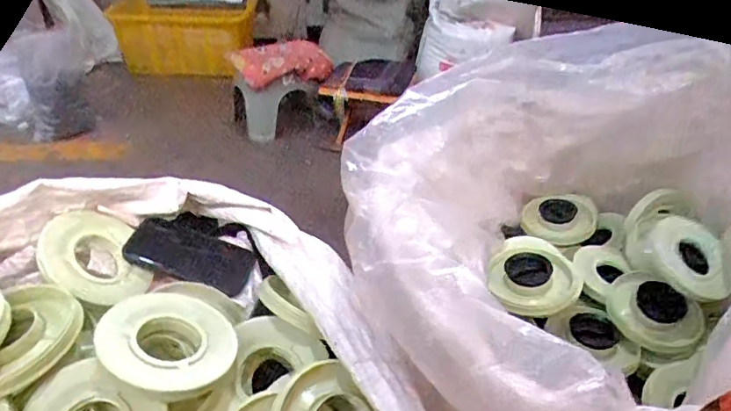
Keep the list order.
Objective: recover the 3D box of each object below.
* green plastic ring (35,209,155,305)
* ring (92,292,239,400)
[{"bbox_3d":[-0.331,0.062,0.630,0.117,0.022,0.121,7,48,-56],"label":"green plastic ring"},{"bbox_3d":[-0.198,0.136,0.520,0.125,0.022,0.125,16,29,-9],"label":"ring"}]

